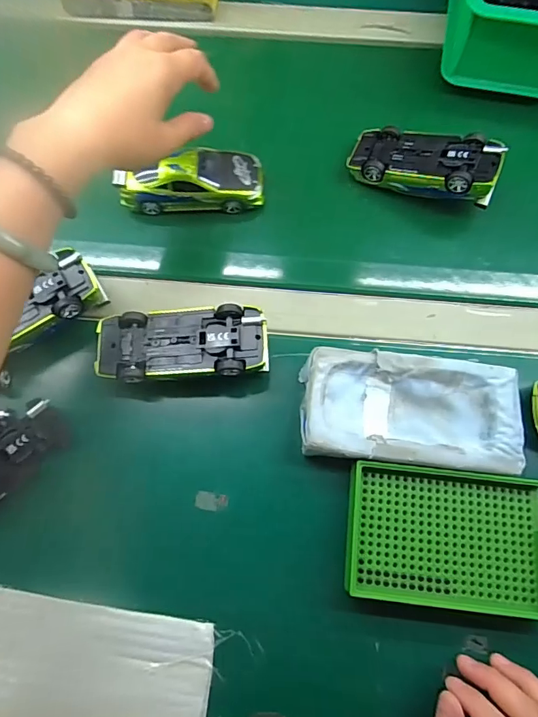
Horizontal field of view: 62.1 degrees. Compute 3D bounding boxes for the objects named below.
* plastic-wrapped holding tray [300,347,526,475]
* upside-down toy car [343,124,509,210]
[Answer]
[{"bbox_3d":[0.108,0.042,0.348,0.162,0.043,0.082,4,72,6],"label":"plastic-wrapped holding tray"},{"bbox_3d":[0.143,-0.180,0.415,0.131,0.032,0.056,20,78,22],"label":"upside-down toy car"}]

